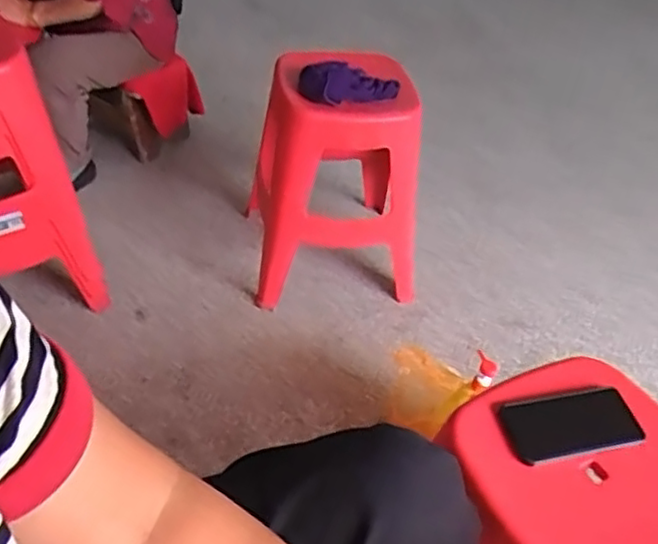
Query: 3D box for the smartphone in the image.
[{"bbox_3d":[0.282,0.177,0.781,0.152,0.014,0.077,-6,44,-15],"label":"smartphone"}]

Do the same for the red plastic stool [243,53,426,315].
[{"bbox_3d":[0.015,-0.210,1.513,0.361,0.489,0.298,-3,43,-11],"label":"red plastic stool"}]

